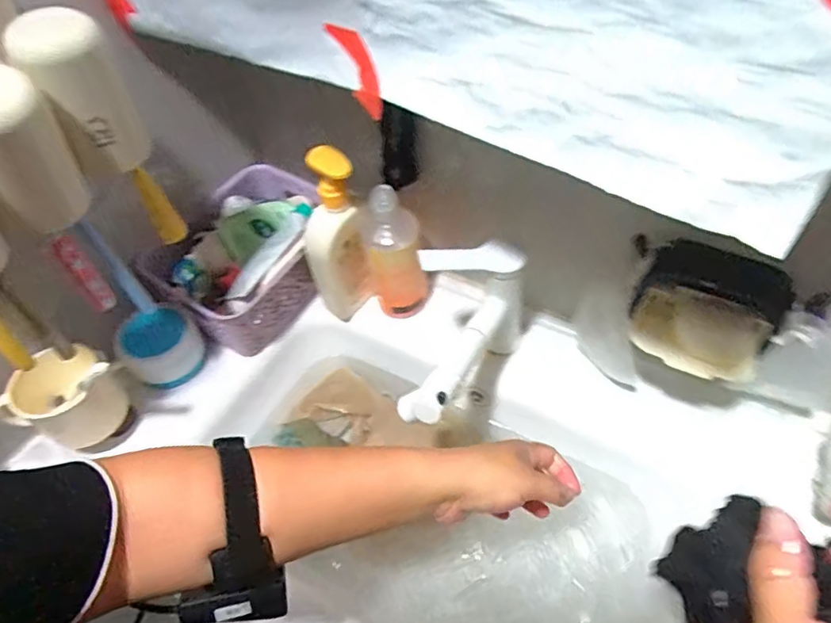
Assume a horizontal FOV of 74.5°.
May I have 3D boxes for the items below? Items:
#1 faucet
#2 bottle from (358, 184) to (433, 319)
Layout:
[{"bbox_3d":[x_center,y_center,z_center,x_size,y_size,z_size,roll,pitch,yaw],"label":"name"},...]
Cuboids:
[{"bbox_3d":[0.052,0.046,0.559,0.100,0.187,0.190,7,52,11],"label":"faucet"},{"bbox_3d":[-0.024,-0.067,0.661,0.068,0.186,0.047,-16,51,-8],"label":"bottle"}]

